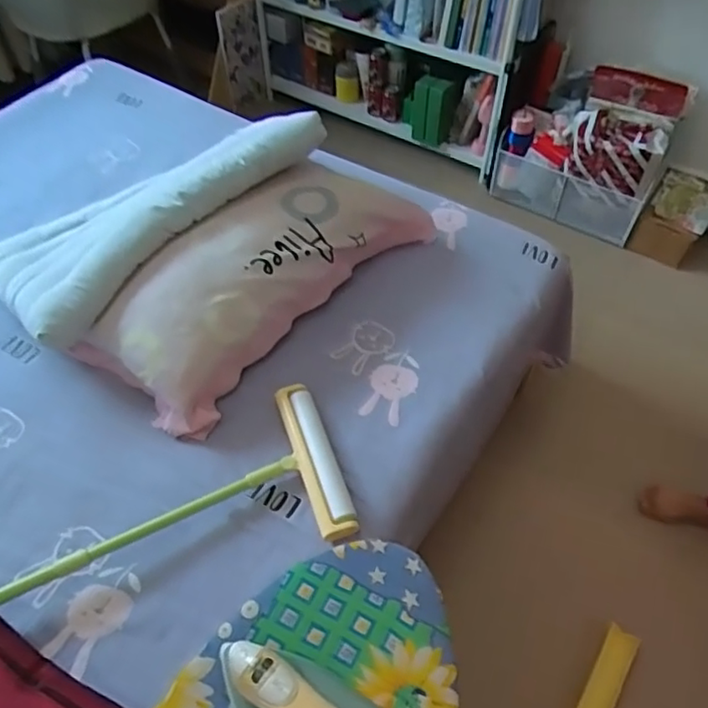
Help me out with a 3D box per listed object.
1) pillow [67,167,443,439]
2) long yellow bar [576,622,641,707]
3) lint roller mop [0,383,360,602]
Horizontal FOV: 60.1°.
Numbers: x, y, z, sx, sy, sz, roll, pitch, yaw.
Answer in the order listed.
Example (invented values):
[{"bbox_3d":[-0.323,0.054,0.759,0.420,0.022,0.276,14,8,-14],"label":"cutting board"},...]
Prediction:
[{"bbox_3d":[-0.167,-0.163,1.182,0.300,0.201,0.679,34,61,24],"label":"pillow"},{"bbox_3d":[0.470,0.642,1.160,0.061,0.020,0.256,28,58,21],"label":"long yellow bar"},{"bbox_3d":[-0.456,0.272,0.896,0.912,0.144,0.292,-17,54,-12],"label":"lint roller mop"}]

